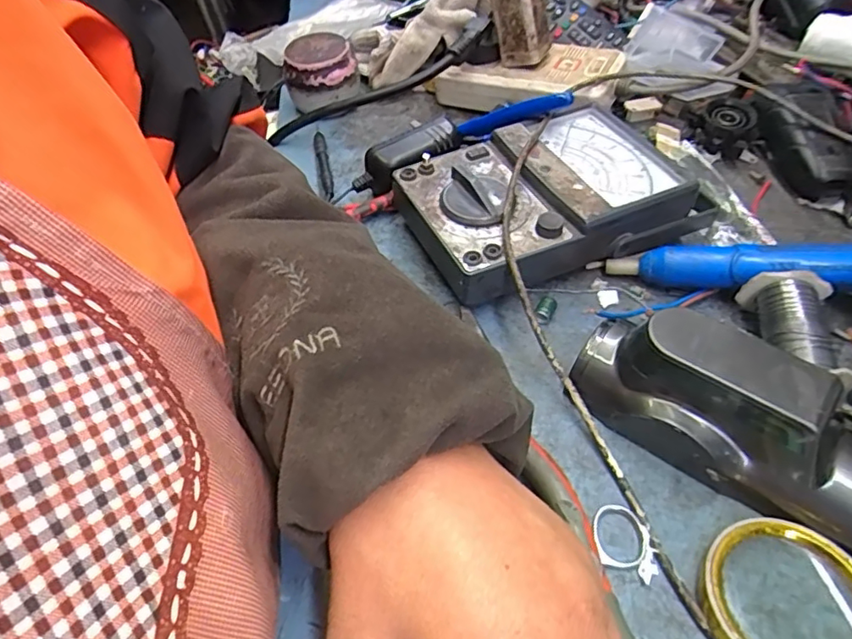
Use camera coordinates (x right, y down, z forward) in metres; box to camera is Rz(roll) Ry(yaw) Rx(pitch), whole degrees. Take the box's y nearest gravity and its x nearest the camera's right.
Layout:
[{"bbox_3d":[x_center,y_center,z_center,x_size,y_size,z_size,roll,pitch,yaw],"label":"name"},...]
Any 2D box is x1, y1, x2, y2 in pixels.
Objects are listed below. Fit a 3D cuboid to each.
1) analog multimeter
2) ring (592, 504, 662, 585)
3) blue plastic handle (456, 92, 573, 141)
[{"bbox_3d":[0.077,-0.079,0.380,0.184,0.049,0.124,-24,52,-16],"label":"analog multimeter"},{"bbox_3d":[0.088,0.100,0.256,0.022,0.005,0.034,-5,49,-1],"label":"ring"},{"bbox_3d":[0.063,-0.145,0.410,0.092,0.013,0.019,-4,41,41],"label":"blue plastic handle"}]

